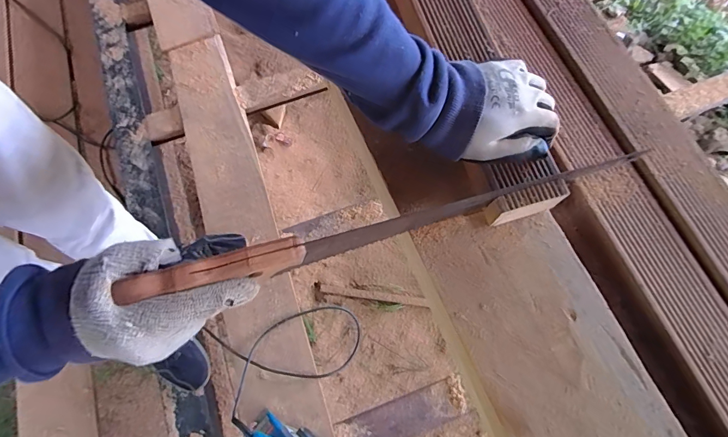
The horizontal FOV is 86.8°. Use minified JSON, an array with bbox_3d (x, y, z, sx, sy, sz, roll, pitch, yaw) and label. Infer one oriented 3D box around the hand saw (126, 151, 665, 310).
[{"bbox_3d":[0.029,0.011,0.356,0.444,0.077,0.024,-14,71,-14],"label":"hand saw"}]

